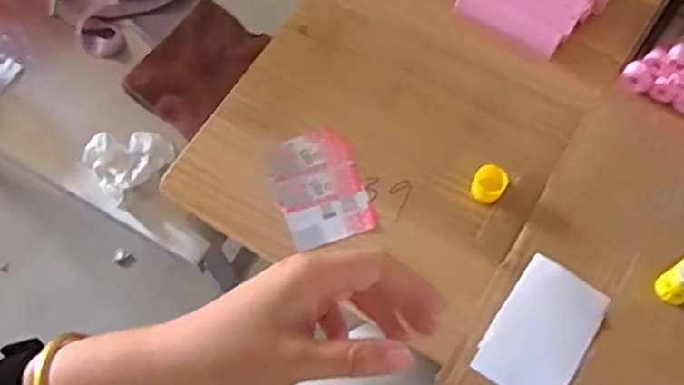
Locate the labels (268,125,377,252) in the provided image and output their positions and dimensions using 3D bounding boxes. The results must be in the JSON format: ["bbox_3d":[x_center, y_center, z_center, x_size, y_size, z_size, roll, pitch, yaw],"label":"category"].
[{"bbox_3d":[-0.023,-0.007,0.691,0.085,0.004,0.118,-19,67,-6],"label":"labels"}]

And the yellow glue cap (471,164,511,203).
[{"bbox_3d":[0.145,-0.008,0.670,0.032,0.022,0.032,-1,66,2],"label":"yellow glue cap"}]

